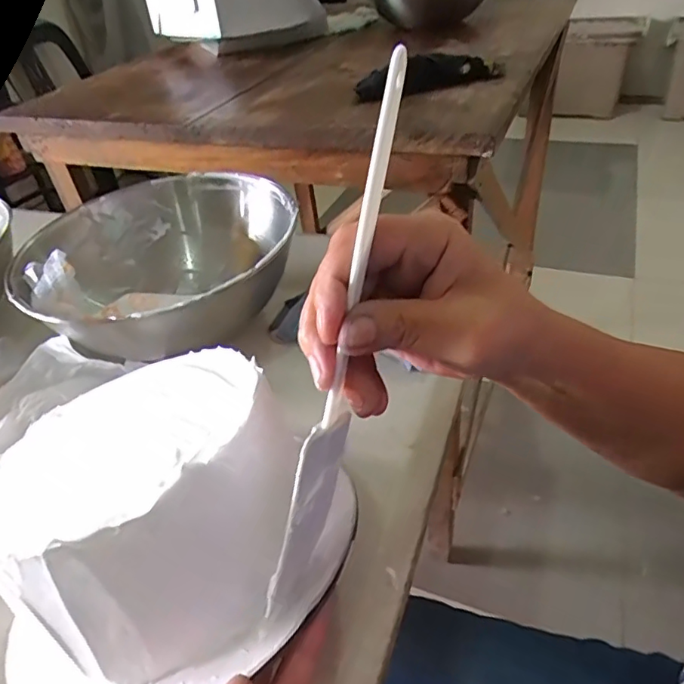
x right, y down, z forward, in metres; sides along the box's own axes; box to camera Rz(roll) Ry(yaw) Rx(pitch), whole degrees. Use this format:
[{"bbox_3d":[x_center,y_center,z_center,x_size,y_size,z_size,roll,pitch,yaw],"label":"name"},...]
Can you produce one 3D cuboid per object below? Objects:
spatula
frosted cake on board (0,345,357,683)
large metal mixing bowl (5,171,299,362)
[{"bbox_3d":[0.001,0.001,0.220,0.007,0.221,0.035,17,11,27],"label":"spatula"},{"bbox_3d":[-0.093,0.085,0.284,0.177,0.107,0.168,-28,22,-15],"label":"frosted cake on board"},{"bbox_3d":[-0.157,-0.071,0.510,0.226,0.092,0.214,-4,39,4],"label":"large metal mixing bowl"}]

